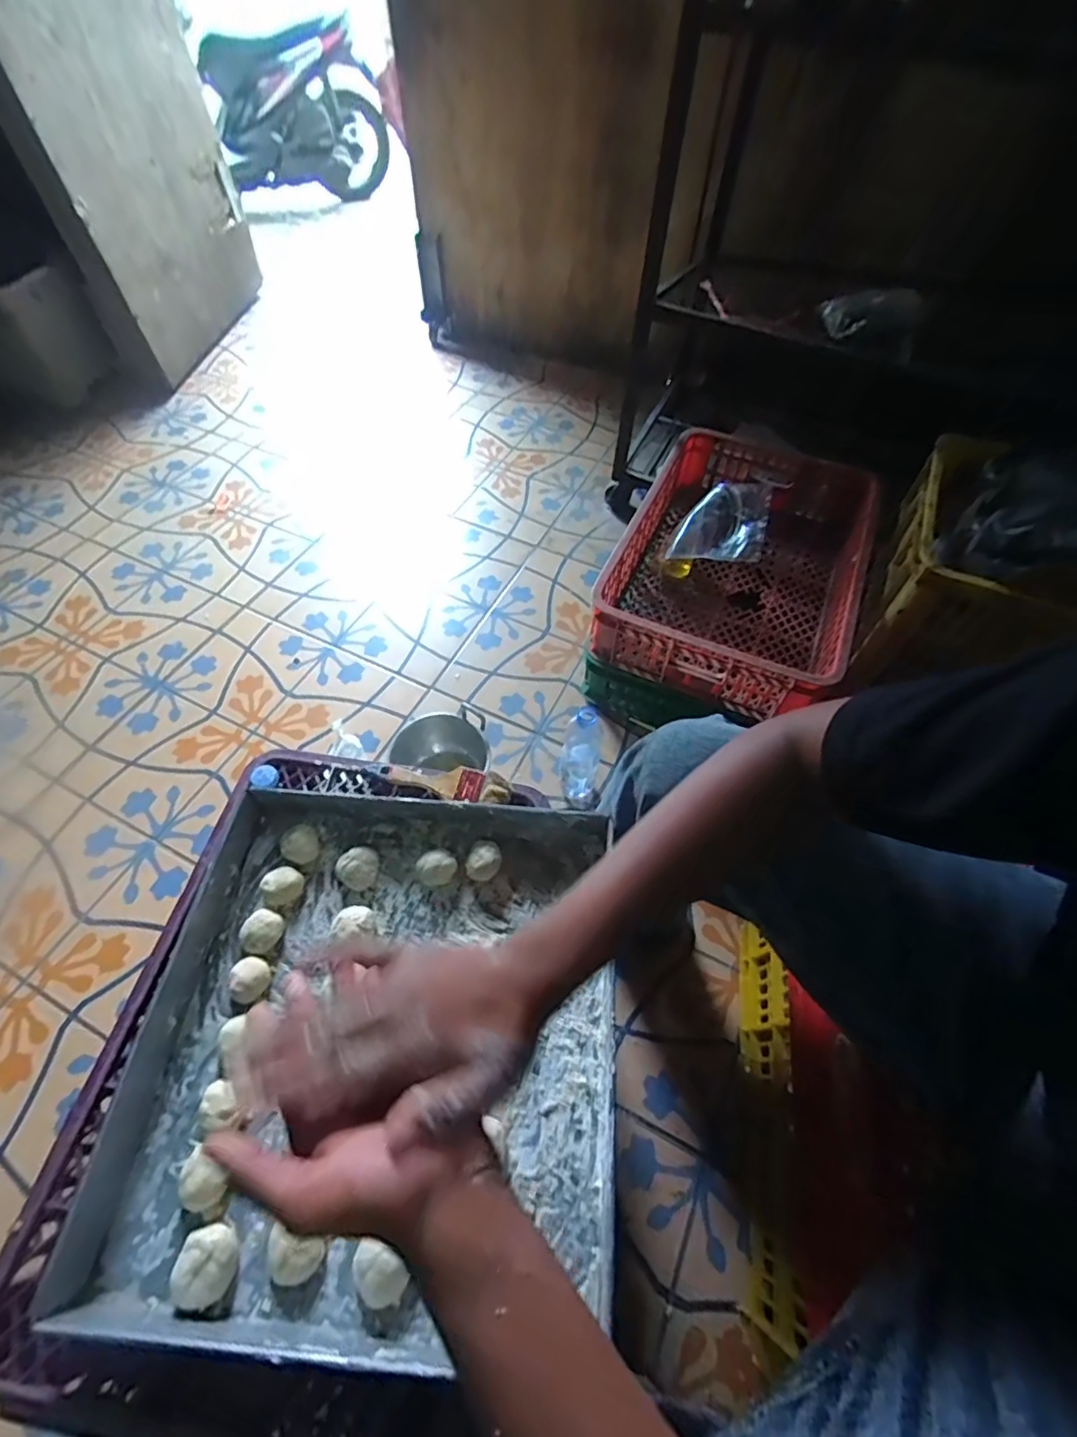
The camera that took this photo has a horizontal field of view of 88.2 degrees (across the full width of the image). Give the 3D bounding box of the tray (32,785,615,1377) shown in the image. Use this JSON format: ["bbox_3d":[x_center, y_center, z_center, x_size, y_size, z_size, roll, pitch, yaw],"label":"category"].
[{"bbox_3d":[-0.165,0.296,0.571,0.478,0.073,0.512,5,57,1],"label":"tray"}]

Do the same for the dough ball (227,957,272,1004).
[{"bbox_3d":[-0.312,0.281,0.598,0.045,0.025,0.043,1,57,-1],"label":"dough ball"}]

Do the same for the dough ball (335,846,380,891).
[{"bbox_3d":[-0.212,0.178,0.660,0.041,0.027,0.047,39,64,21],"label":"dough ball"}]

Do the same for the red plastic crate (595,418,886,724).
[{"bbox_3d":[0.394,-0.318,1.093,0.413,0.168,0.631,22,59,12],"label":"red plastic crate"}]

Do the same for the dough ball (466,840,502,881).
[{"bbox_3d":[-0.064,0.168,0.660,0.038,0.027,0.043,22,59,12],"label":"dough ball"}]

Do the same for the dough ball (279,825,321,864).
[{"bbox_3d":[-0.289,0.151,0.672,0.046,0.026,0.042,39,64,21],"label":"dough ball"}]

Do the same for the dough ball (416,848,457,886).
[{"bbox_3d":[-0.119,0.176,0.657,0.044,0.029,0.034,-6,57,-6],"label":"dough ball"}]

